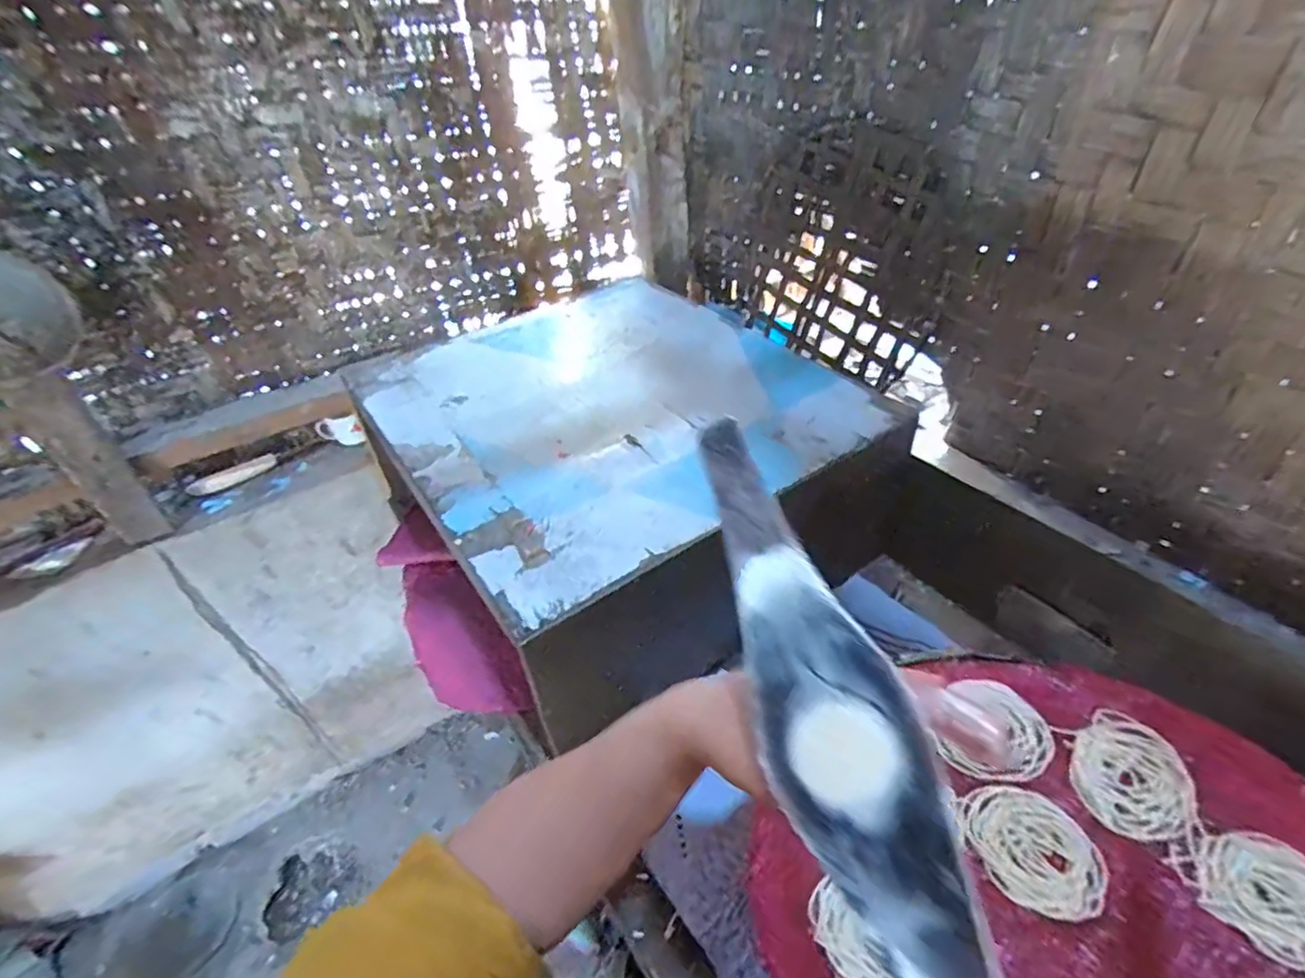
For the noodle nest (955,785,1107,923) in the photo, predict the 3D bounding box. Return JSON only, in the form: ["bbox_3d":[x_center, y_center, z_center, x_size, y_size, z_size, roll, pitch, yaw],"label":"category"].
[{"bbox_3d":[0.245,0.230,0.390,0.072,0.004,0.078,-3,40,2],"label":"noodle nest"}]

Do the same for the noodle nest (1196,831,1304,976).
[{"bbox_3d":[0.365,0.242,0.358,0.070,0.011,0.068,-3,40,2],"label":"noodle nest"}]

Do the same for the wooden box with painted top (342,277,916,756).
[{"bbox_3d":[-0.047,-0.039,0.827,0.532,0.211,0.676,-27,45,-25],"label":"wooden box with painted top"}]

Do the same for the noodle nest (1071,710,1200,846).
[{"bbox_3d":[0.331,0.196,0.419,0.067,0.005,0.088,16,44,23],"label":"noodle nest"}]

